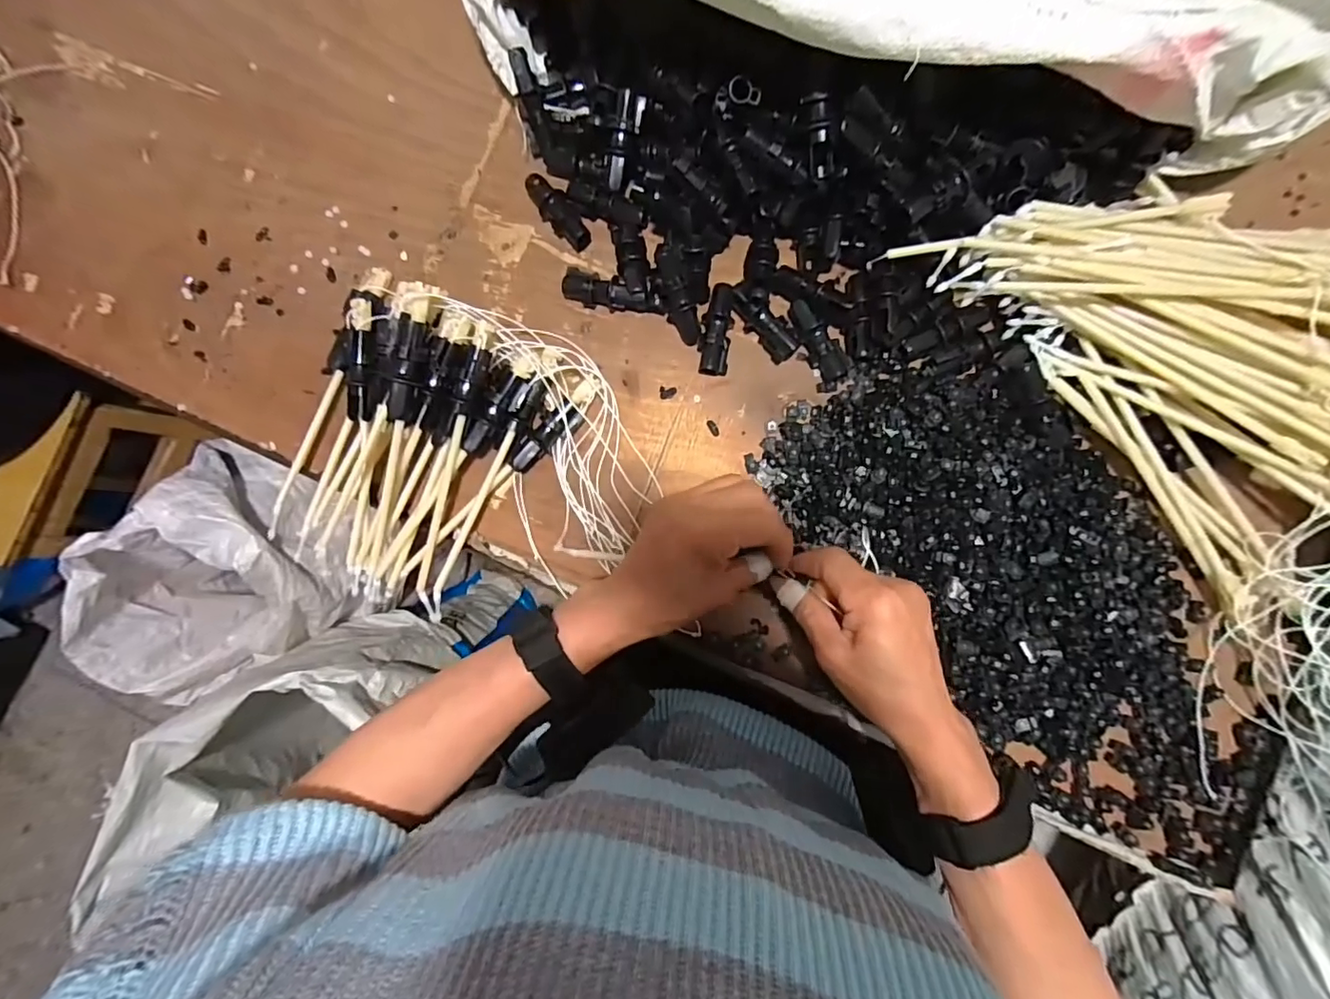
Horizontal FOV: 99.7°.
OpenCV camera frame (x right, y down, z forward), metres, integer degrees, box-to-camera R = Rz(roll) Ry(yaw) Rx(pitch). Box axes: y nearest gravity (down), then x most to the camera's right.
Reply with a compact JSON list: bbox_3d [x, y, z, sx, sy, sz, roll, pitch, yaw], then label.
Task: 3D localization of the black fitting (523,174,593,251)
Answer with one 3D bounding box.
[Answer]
[{"bbox_3d":[-0.086,-0.231,0.448,0.025,0.019,0.067,-34,84,2],"label":"black fitting"}]

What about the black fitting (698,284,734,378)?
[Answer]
[{"bbox_3d":[0.040,-0.129,0.429,0.023,0.019,0.067,9,87,5],"label":"black fitting"}]

